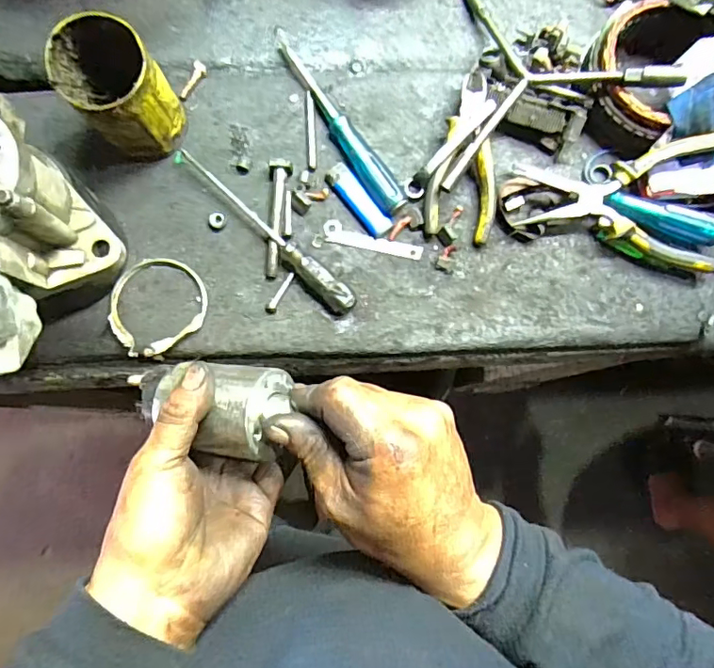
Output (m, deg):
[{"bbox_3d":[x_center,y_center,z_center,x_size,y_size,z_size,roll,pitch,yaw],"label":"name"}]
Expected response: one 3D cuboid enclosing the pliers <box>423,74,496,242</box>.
[{"bbox_3d":[0.102,-0.166,0.502,0.064,0.013,0.151,4,95,-2],"label":"pliers"}]

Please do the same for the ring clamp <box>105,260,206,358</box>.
[{"bbox_3d":[-0.189,-0.028,0.487,0.091,0.020,0.087,0,82,-3],"label":"ring clamp"}]

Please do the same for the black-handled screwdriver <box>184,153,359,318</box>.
[{"bbox_3d":[-0.085,-0.099,0.497,0.219,0.018,0.023,44,83,3],"label":"black-handled screwdriver"}]

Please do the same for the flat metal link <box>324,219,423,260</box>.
[{"bbox_3d":[0.016,-0.090,0.516,0.097,0.006,0.021,14,82,-1],"label":"flat metal link"}]

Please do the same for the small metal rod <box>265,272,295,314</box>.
[{"bbox_3d":[-0.073,-0.039,0.500,0.010,0.009,0.044,26,82,1],"label":"small metal rod"}]

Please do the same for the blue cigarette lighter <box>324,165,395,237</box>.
[{"bbox_3d":[0.003,-0.129,0.511,0.023,0.013,0.078,-40,86,-7],"label":"blue cigarette lighter"}]

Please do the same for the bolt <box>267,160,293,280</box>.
[{"bbox_3d":[-0.078,-0.110,0.501,0.022,0.024,0.109,5,82,-2],"label":"bolt"}]

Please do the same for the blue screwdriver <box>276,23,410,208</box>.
[{"bbox_3d":[-0.021,-0.206,0.506,0.022,0.018,0.207,-34,85,-6],"label":"blue screwdriver"}]

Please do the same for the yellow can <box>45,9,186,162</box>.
[{"bbox_3d":[-0.200,-0.207,0.454,0.077,0.111,0.079,0,82,-3],"label":"yellow can"}]

